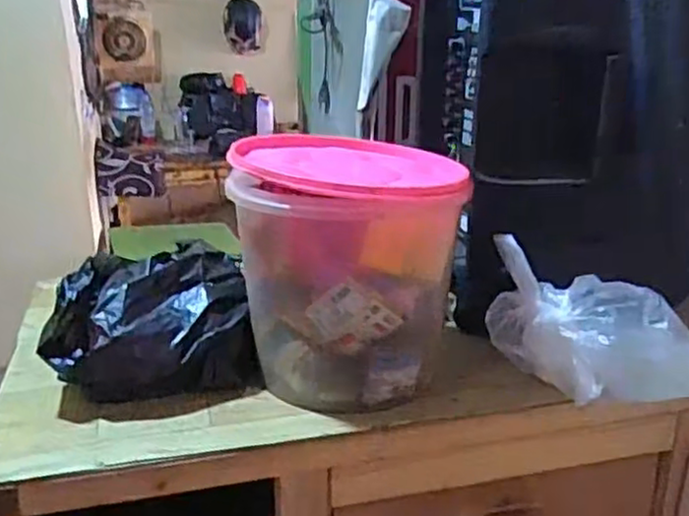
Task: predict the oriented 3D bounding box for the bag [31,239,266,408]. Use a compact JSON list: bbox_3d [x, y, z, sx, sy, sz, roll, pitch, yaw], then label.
[{"bbox_3d":[-0.217,0.075,0.794,0.218,0.121,0.165,-8,22,-18],"label":"bag"}]

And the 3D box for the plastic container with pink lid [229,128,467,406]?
[{"bbox_3d":[0.003,0.009,0.792,0.223,0.241,0.210,-1,21,-1],"label":"plastic container with pink lid"}]

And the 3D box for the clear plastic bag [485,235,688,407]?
[{"bbox_3d":[0.260,0.080,0.754,0.221,0.124,0.107,7,22,20],"label":"clear plastic bag"}]

